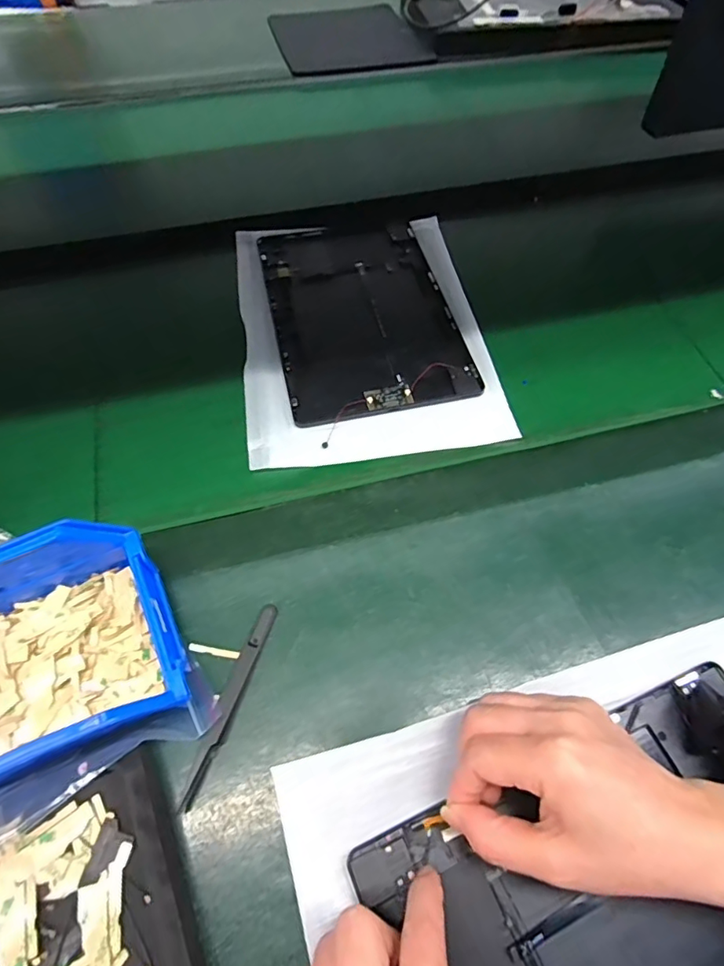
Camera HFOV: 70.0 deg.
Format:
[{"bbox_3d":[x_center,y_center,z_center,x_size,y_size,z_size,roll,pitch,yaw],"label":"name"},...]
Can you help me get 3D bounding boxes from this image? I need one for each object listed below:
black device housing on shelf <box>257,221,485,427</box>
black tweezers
[{"bbox_3d":[-0.003,-0.158,0.467,0.155,0.007,0.237,-11,59,-6],"label":"black device housing on shelf"},{"bbox_3d":[-0.073,0.119,0.291,0.011,0.011,0.112,14,59,8],"label":"black tweezers"}]

